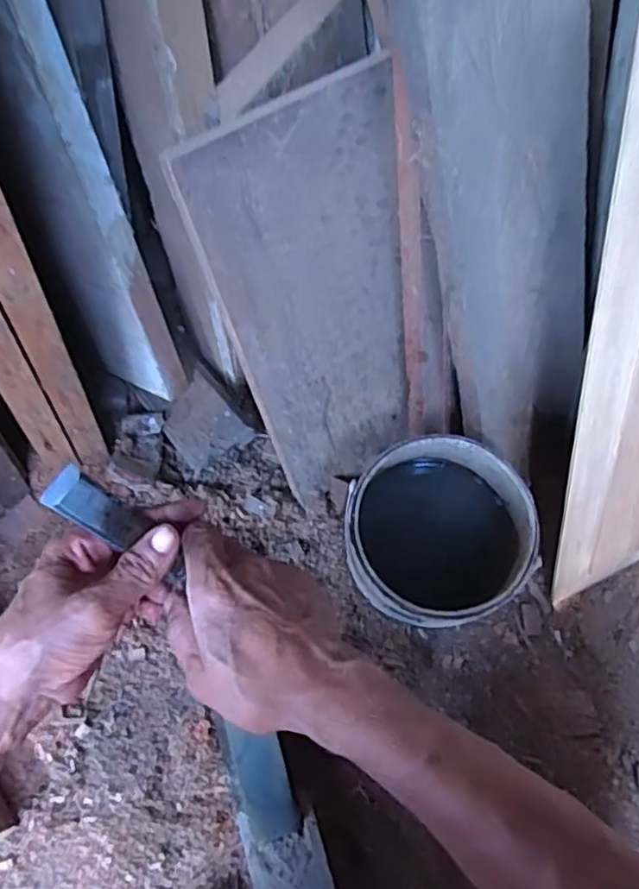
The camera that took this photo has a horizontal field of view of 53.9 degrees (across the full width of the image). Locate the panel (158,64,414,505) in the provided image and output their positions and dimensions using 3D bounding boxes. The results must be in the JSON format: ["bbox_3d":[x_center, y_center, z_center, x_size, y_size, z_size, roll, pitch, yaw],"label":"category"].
[{"bbox_3d":[0.006,-0.121,0.657,0.204,0.434,0.015,-30,48,-15],"label":"panel"}]

